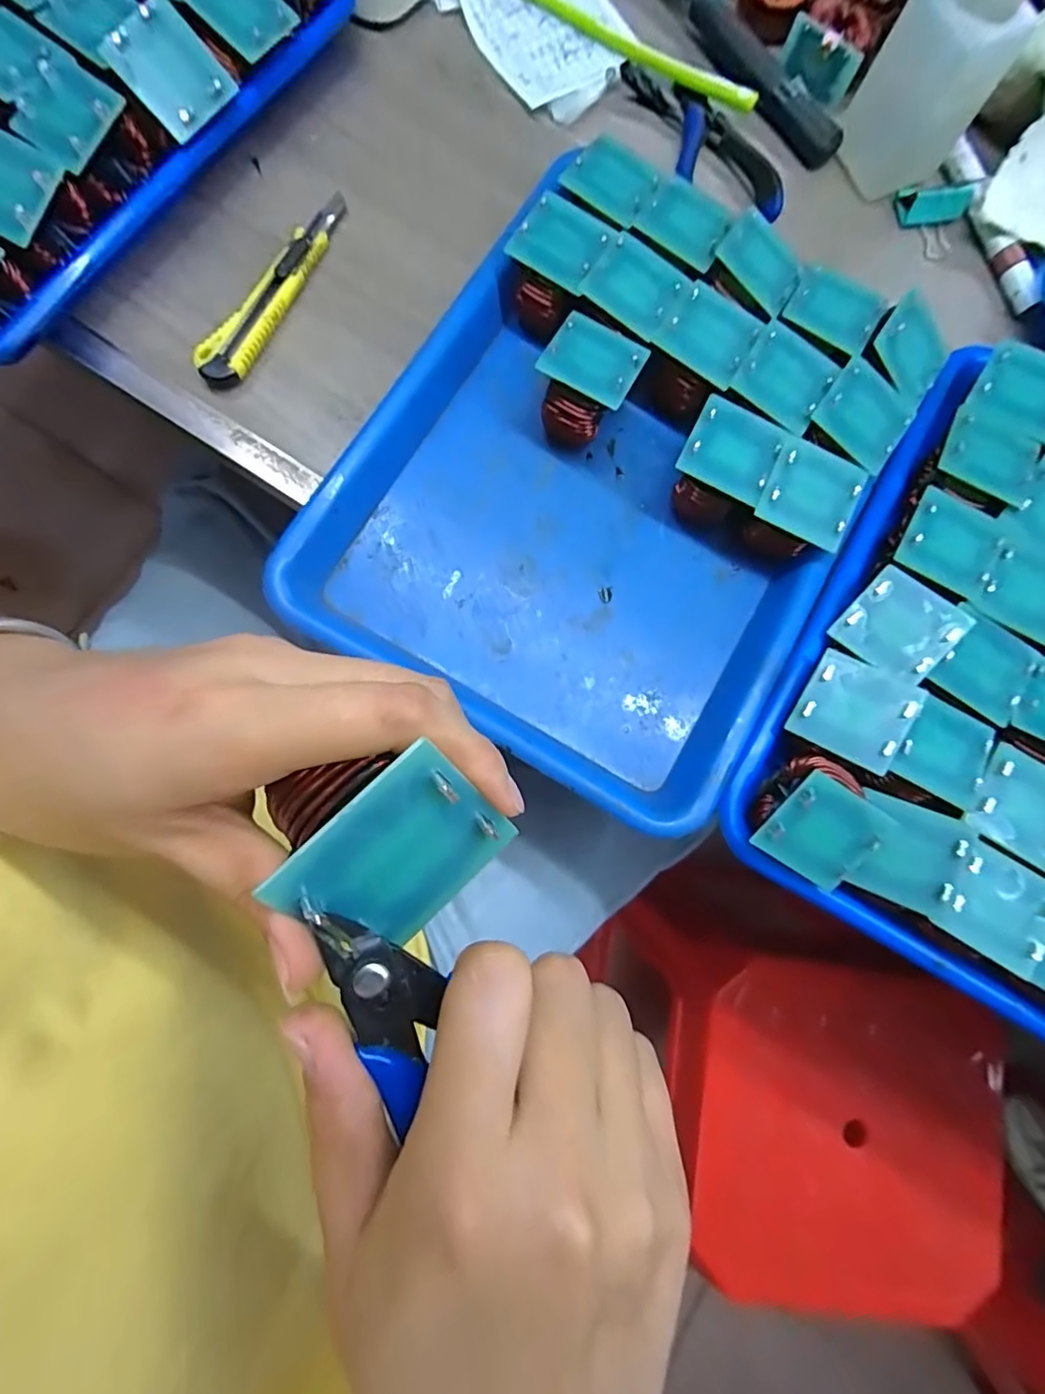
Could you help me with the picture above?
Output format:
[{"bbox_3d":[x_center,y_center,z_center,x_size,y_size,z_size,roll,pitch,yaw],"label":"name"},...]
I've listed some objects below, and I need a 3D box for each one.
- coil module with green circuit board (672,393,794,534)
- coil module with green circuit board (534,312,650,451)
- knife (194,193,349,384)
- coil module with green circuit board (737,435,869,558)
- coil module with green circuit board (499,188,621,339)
[{"bbox_3d":[0.105,-0.122,0.303,0.048,0.048,0.048,28,80,0],"label":"coil module with green circuit board"},{"bbox_3d":[0.034,-0.170,0.304,0.048,0.050,0.049,26,80,0],"label":"coil module with green circuit board"},{"bbox_3d":[-0.142,-0.240,0.321,0.020,0.014,0.139,26,81,0],"label":"knife"},{"bbox_3d":[0.144,-0.100,0.300,0.049,0.049,0.046,25,80,0],"label":"coil module with green circuit board"},{"bbox_3d":[0.018,-0.237,0.313,0.048,0.046,0.047,30,80,1],"label":"coil module with green circuit board"}]

